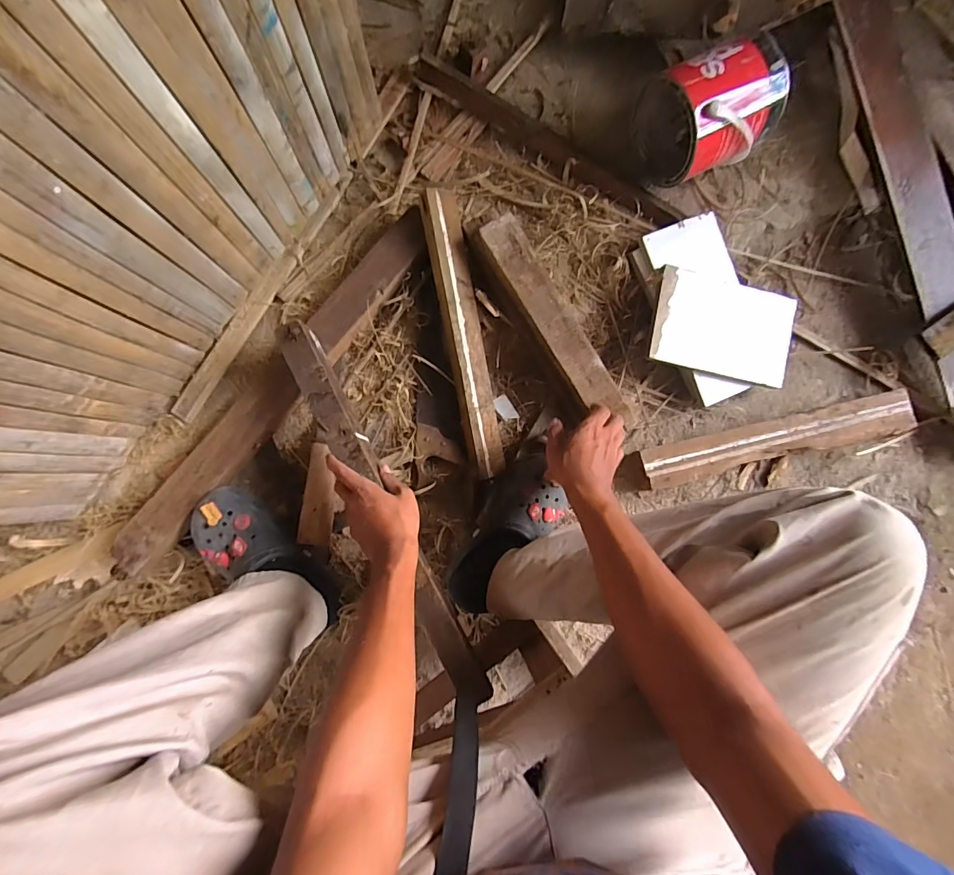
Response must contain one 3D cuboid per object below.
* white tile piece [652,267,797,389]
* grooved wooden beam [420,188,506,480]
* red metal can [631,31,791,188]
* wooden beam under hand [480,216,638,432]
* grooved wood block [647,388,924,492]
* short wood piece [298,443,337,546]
[{"bbox_3d":[0.394,-0.175,0.713,0.228,0.010,0.145,11,92,-8],"label":"white tile piece"},{"bbox_3d":[-0.017,-0.154,0.680,0.051,0.029,0.424,-11,94,-4],"label":"grooved wooden beam"},{"bbox_3d":[0.352,-0.501,0.687,0.152,0.149,0.166,-20,83,-5],"label":"red metal can"},{"bbox_3d":[0.120,-0.163,0.686,0.074,0.052,0.358,-36,96,-6],"label":"wooden beam under hand"},{"bbox_3d":[0.482,0.006,0.729,0.438,0.052,0.065,-13,82,-4],"label":"grooved wood block"},{"bbox_3d":[-0.239,0.085,0.676,0.045,0.015,0.149,4,85,-2],"label":"short wood piece"}]

